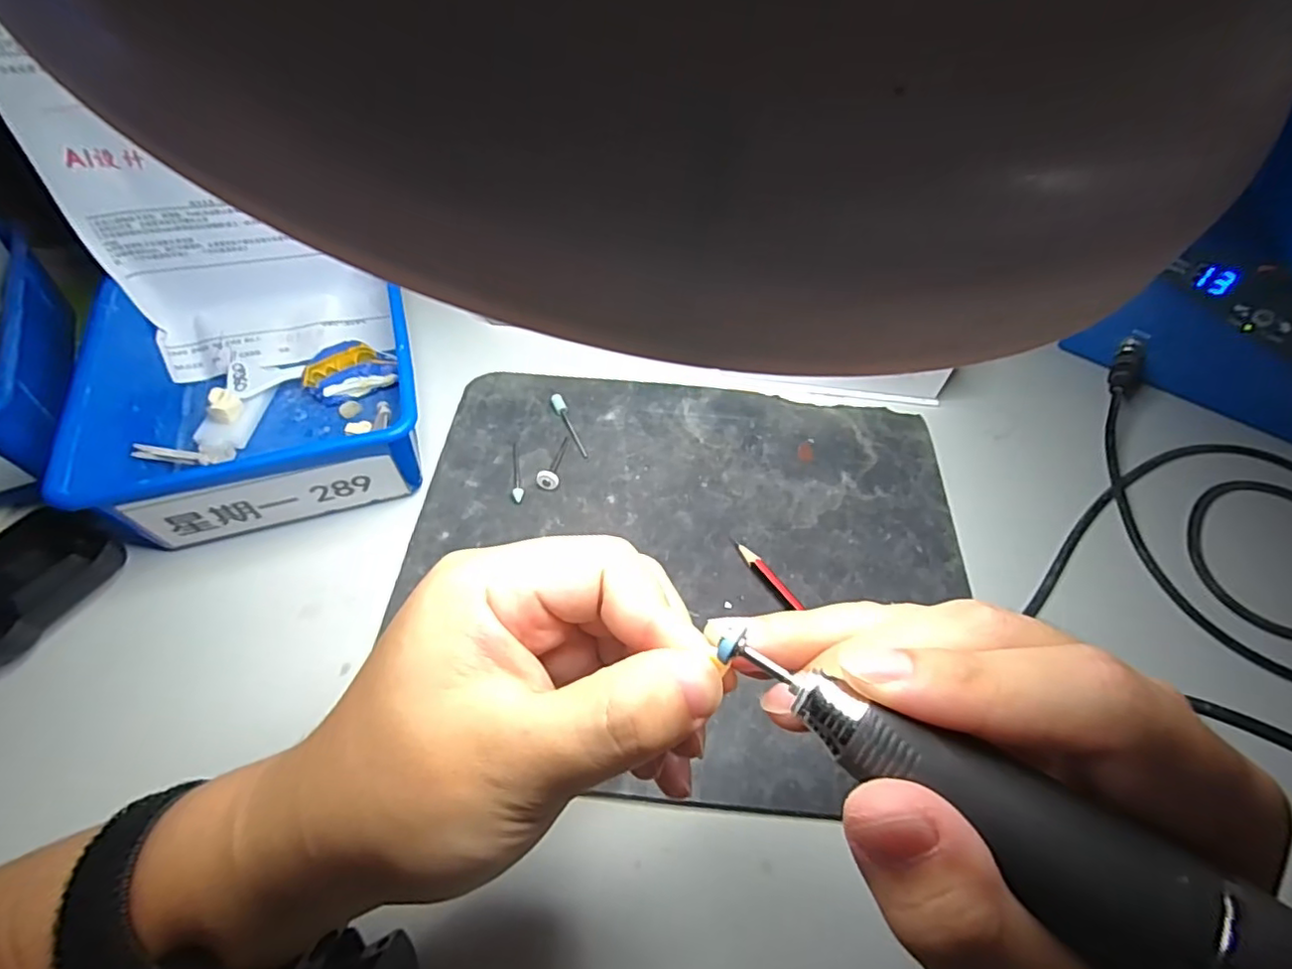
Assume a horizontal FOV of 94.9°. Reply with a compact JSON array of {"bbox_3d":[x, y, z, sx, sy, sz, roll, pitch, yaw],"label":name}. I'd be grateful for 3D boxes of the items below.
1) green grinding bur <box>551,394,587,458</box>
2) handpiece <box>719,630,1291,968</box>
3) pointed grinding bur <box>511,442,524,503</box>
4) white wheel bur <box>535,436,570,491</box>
[{"bbox_3d":[-0.046,-0.036,0.363,0.006,0.007,0.048,-21,60,-16],"label":"green grinding bur"},{"bbox_3d":[0.089,0.075,0.105,0.153,0.024,0.025,30,59,18],"label":"handpiece"},{"bbox_3d":[-0.076,-0.008,0.343,0.006,0.007,0.045,-9,57,-9],"label":"pointed grinding bur"},{"bbox_3d":[-0.053,-0.015,0.346,0.012,0.011,0.040,8,56,2],"label":"white wheel bur"}]

